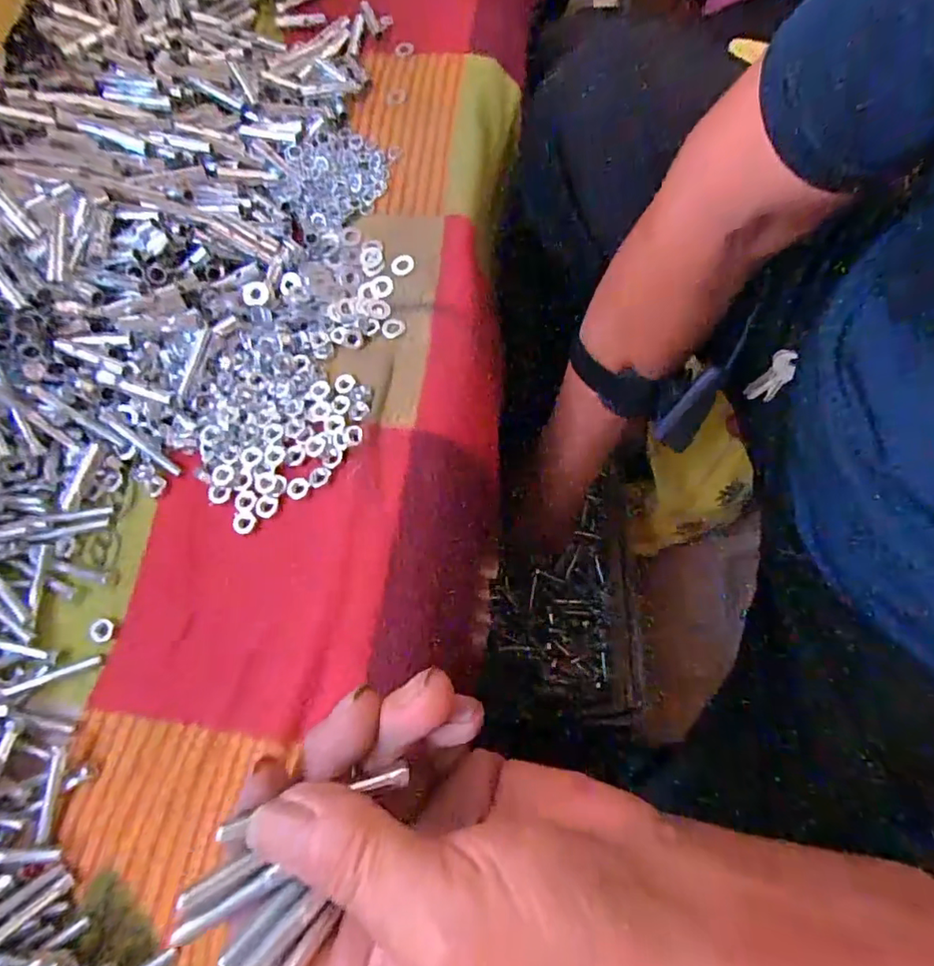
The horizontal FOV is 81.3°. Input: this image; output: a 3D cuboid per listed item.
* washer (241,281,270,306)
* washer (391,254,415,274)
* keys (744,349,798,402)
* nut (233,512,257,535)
[{"bbox_3d":[-0.145,-0.129,0.371,0.018,0.005,0.019,-1,70,3],"label":"washer"},{"bbox_3d":[-0.045,-0.155,0.385,0.017,0.004,0.016,-3,76,11],"label":"washer"},{"bbox_3d":[0.236,-0.082,0.418,0.020,0.046,0.004,42,44,15],"label":"keys"},{"bbox_3d":[-0.133,0.023,0.325,0.013,0.004,0.013,-1,70,3],"label":"nut"}]

